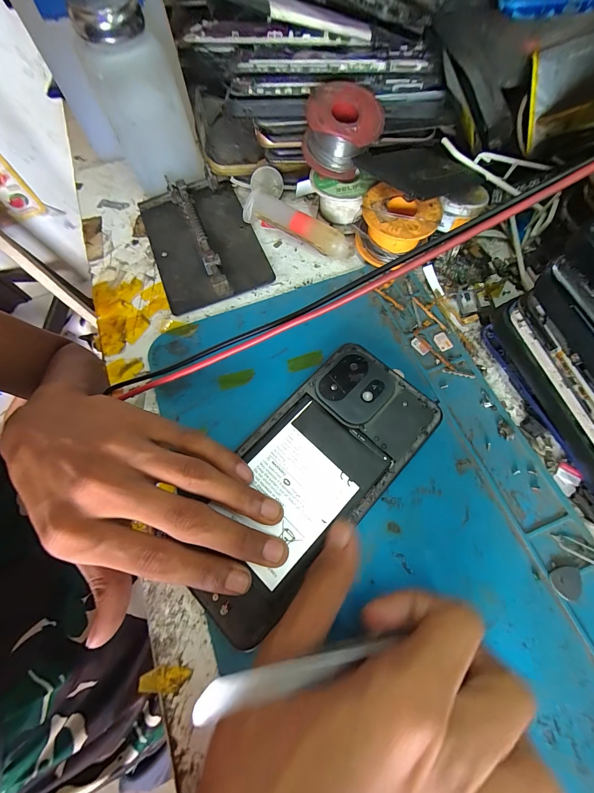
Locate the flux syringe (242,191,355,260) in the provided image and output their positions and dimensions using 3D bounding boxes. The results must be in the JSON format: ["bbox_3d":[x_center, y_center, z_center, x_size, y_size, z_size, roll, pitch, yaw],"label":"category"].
[{"bbox_3d":[0.002,-0.128,0.231,0.090,0.020,0.017,28,73,12],"label":"flux syringe"}]

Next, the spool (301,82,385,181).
[{"bbox_3d":[0.031,-0.186,0.213,0.053,0.034,0.049,3,70,3],"label":"spool"}]

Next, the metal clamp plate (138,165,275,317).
[{"bbox_3d":[-0.073,-0.123,0.234,0.077,0.015,0.119,-21,70,-6],"label":"metal clamp plate"}]

